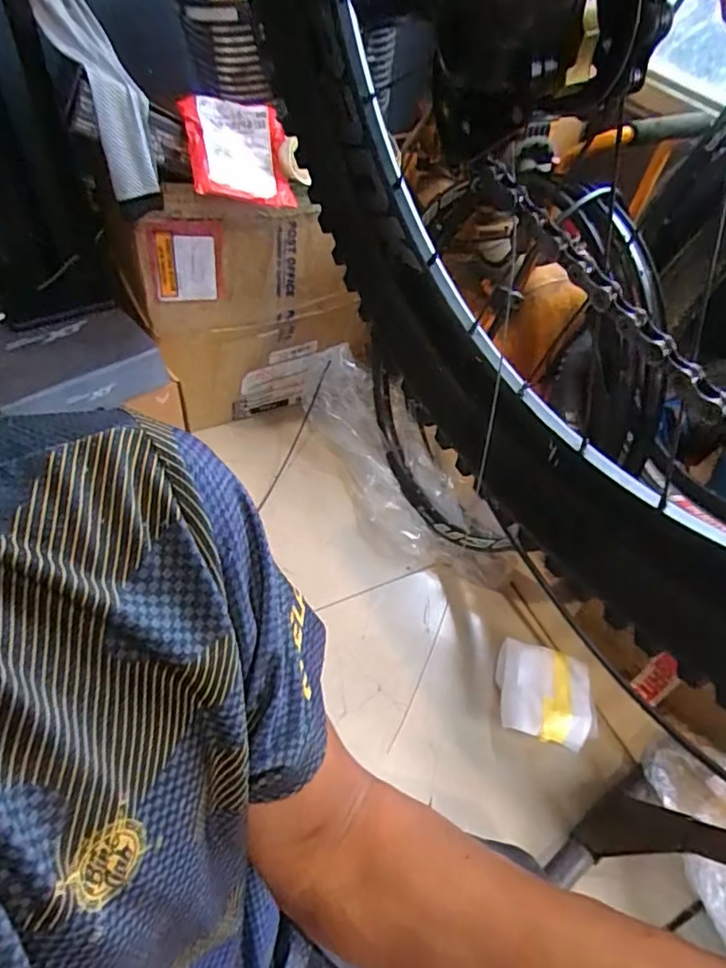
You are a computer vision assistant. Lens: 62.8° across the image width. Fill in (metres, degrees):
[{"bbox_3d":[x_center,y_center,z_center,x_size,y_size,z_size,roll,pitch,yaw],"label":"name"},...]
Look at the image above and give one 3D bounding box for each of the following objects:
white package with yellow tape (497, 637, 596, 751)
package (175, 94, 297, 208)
[{"bbox_3d":[0.292,0.325,0.927,0.160,0.066,0.140,12,52,6],"label":"white package with yellow tape"},{"bbox_3d":[-0.174,-0.462,0.816,0.135,0.048,0.165,-12,85,-20],"label":"package"}]

